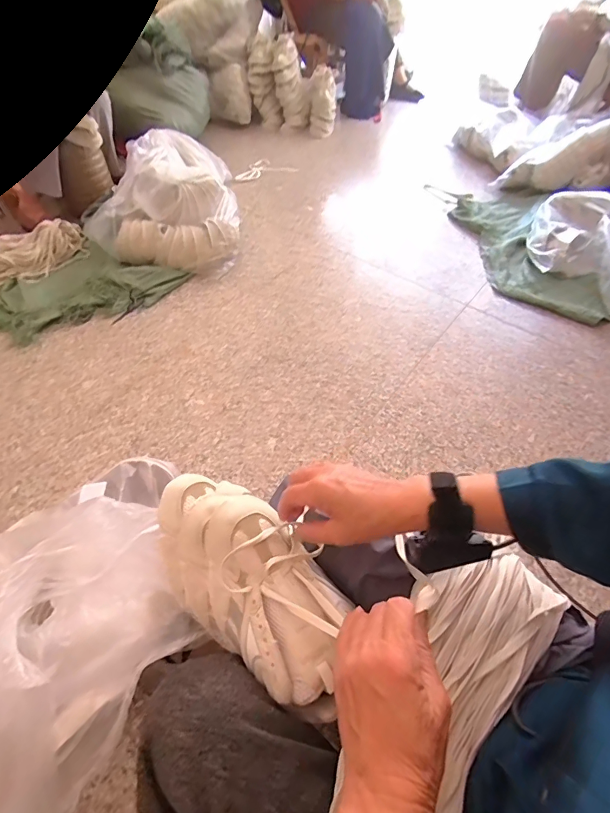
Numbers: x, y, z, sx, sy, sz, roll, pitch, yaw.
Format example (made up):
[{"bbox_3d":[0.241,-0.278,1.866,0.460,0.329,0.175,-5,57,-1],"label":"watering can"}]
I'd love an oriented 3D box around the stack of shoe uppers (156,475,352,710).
[{"bbox_3d":[-0.064,0.166,0.426,0.254,0.074,0.122,36,59,23],"label":"stack of shoe uppers"}]

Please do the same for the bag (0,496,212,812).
[{"bbox_3d":[-0.298,0.296,0.493,0.239,0.155,0.327,37,60,24],"label":"bag"}]

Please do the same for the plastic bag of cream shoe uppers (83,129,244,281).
[{"bbox_3d":[-0.510,-0.748,1.503,0.523,0.279,0.497,0,52,-1],"label":"plastic bag of cream shoe uppers"}]

